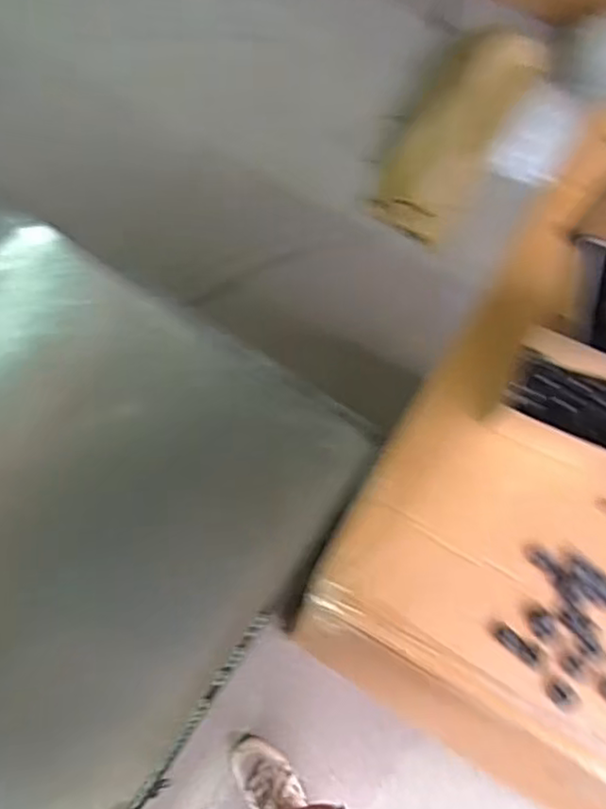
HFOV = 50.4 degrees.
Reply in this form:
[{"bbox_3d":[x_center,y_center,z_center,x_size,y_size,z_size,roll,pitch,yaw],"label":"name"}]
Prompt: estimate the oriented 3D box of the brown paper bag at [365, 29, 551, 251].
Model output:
[{"bbox_3d":[0.388,-0.708,1.683,0.256,0.096,0.554,31,98,10],"label":"brown paper bag"}]

